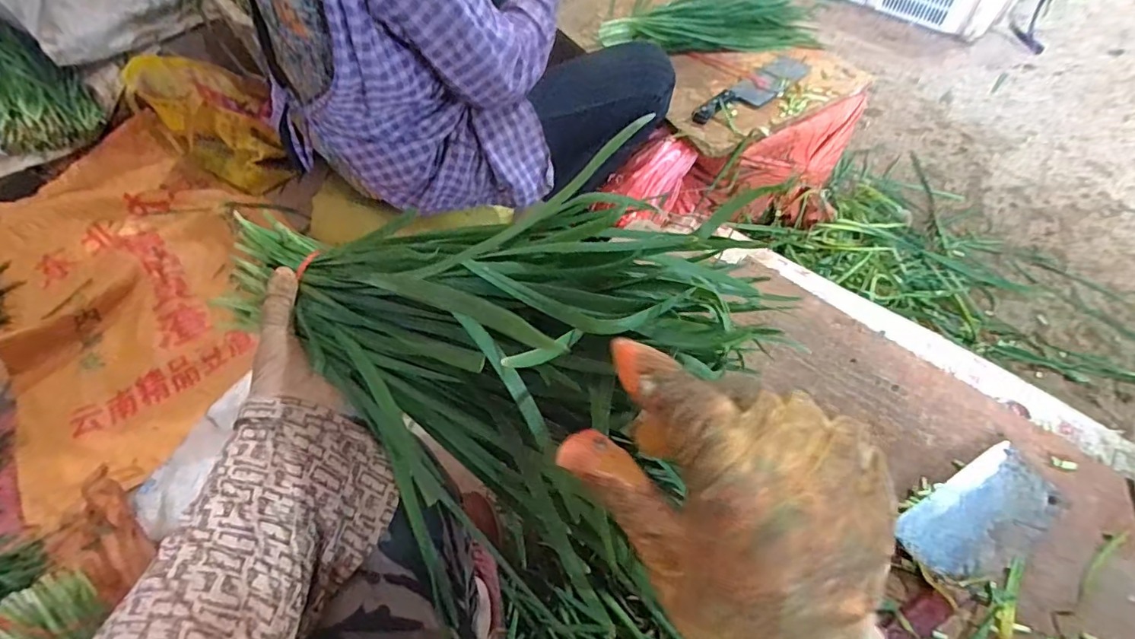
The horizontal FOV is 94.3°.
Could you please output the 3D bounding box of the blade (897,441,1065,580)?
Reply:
[{"bbox_3d":[0.405,0.191,0.511,0.166,0.006,0.078,-28,55,-14],"label":"blade"}]

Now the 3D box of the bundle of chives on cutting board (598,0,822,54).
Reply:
[{"bbox_3d":[0.291,-0.603,1.040,0.447,0.054,0.192,-6,56,0],"label":"bundle of chives on cutting board"}]

